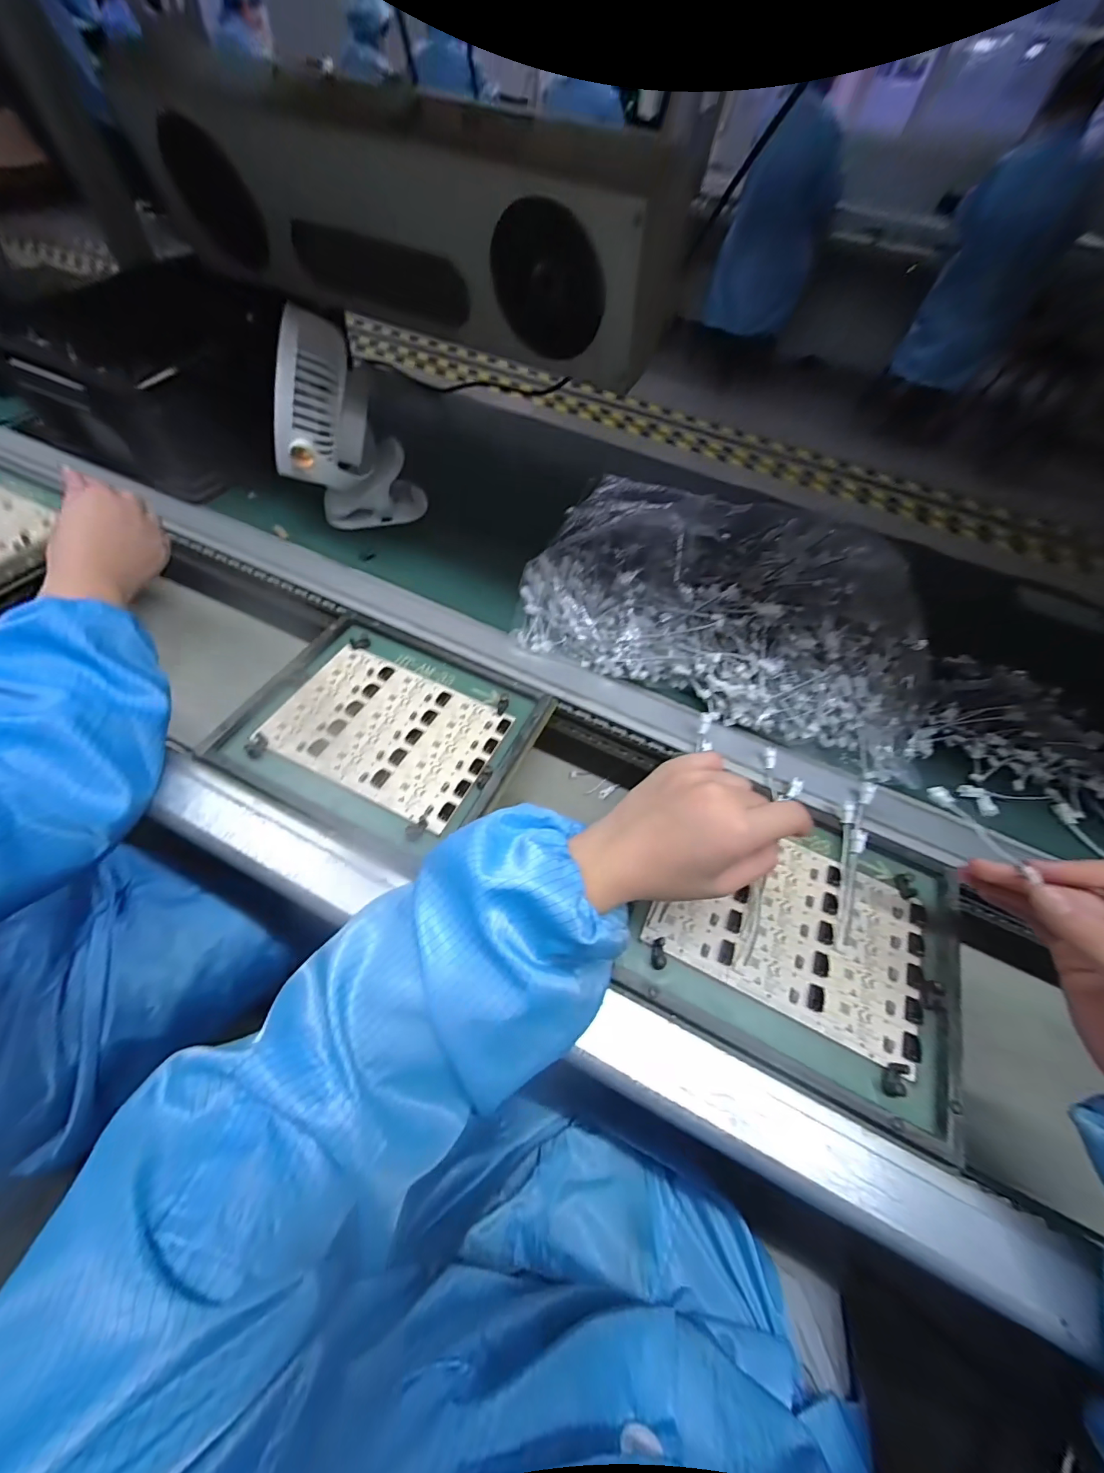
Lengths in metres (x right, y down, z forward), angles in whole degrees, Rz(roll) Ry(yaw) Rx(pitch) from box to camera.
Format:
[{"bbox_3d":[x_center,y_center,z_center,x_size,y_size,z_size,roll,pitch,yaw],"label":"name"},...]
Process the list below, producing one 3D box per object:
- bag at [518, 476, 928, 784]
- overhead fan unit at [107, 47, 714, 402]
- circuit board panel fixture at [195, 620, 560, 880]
[{"bbox_3d":[0.188,-0.162,0.485,0.415,0.085,0.272,23,58,9],"label":"bag"},{"bbox_3d":[-0.156,-0.541,0.490,0.588,0.164,0.106,23,58,9],"label":"overhead fan unit"},{"bbox_3d":[-0.150,-0.008,0.423,0.239,0.024,0.197,25,58,10],"label":"circuit board panel fixture"}]

